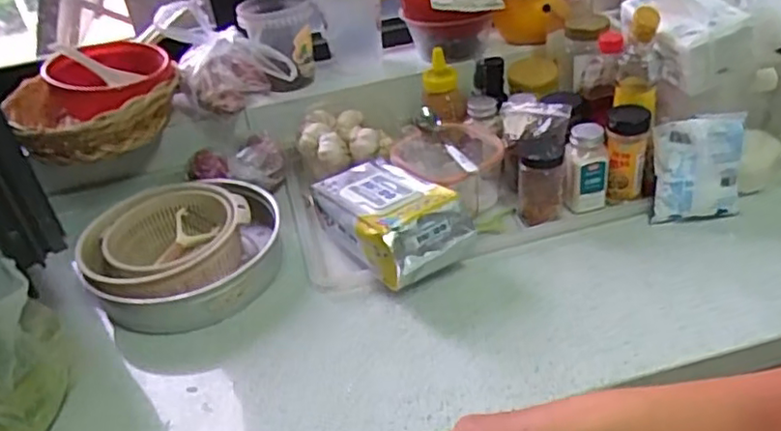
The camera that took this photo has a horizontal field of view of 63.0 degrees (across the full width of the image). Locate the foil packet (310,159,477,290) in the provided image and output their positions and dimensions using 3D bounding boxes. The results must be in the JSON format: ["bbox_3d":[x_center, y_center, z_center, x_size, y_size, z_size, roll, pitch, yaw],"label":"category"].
[{"bbox_3d":[-0.005,0.005,0.830,0.120,0.103,0.234,-25,40,-24],"label":"foil packet"}]

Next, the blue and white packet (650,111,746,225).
[{"bbox_3d":[0.399,-0.058,0.828,0.110,0.133,0.068,-2,37,6],"label":"blue and white packet"}]

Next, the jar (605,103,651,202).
[{"bbox_3d":[0.316,-0.081,0.866,0.053,0.127,0.061,6,38,16],"label":"jar"}]

